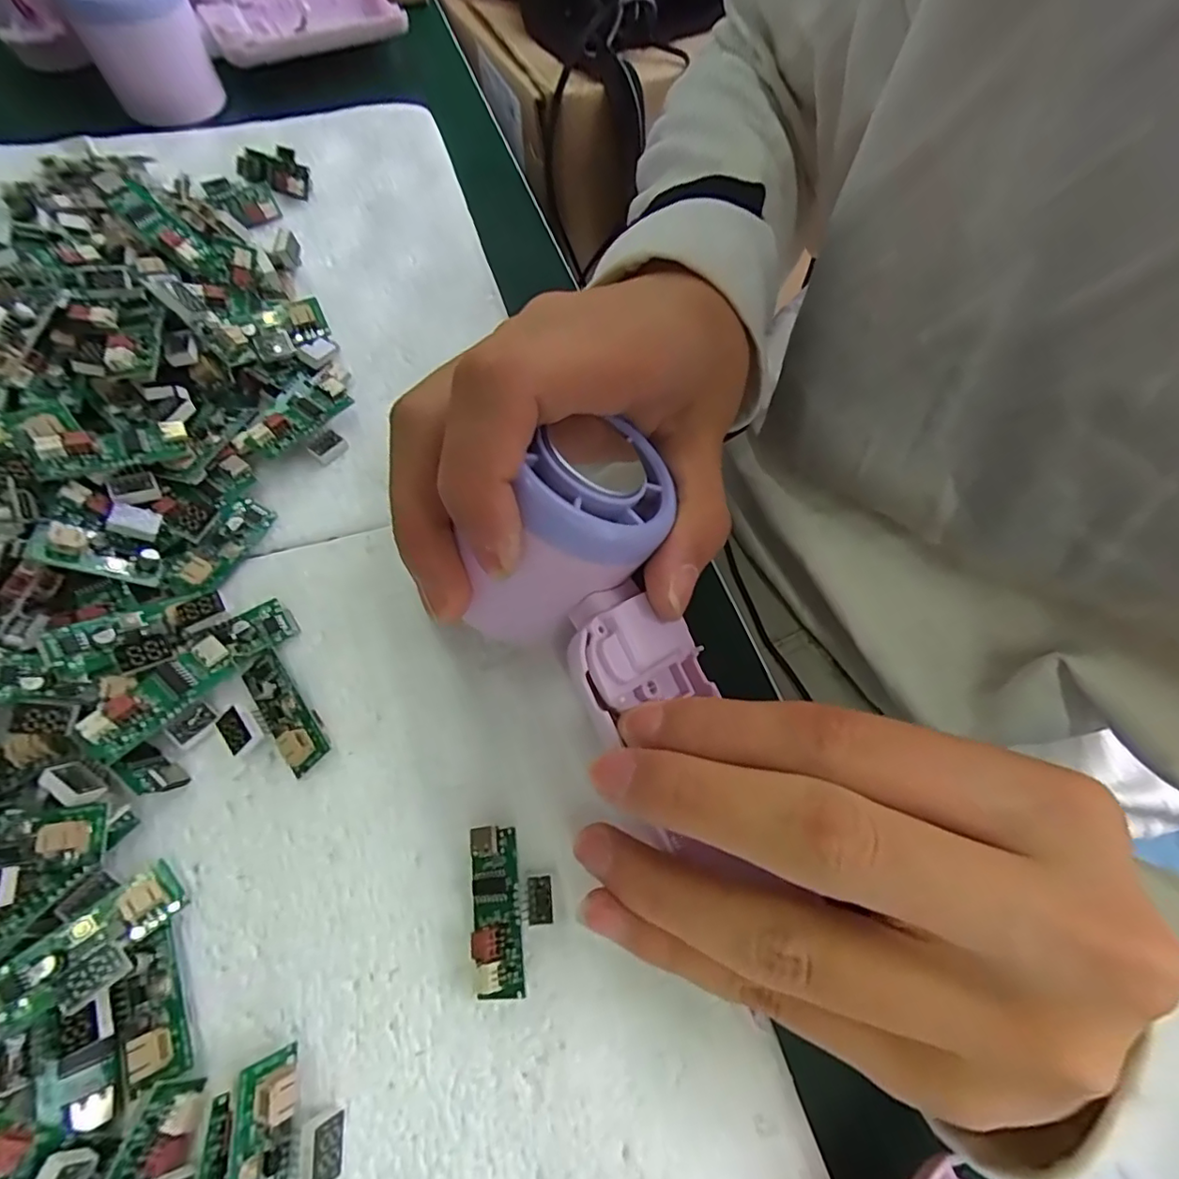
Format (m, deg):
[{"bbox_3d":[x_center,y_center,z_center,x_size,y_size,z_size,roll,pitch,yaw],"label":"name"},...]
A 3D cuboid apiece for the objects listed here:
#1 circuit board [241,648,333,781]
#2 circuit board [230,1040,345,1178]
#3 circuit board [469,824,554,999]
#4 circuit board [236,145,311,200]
[{"bbox_3d":[-0.091,0.035,0.169,0.013,0.010,0.040,-37,72,-18],"label":"circuit board"},{"bbox_3d":[-0.067,0.124,0.125,0.023,0.009,0.038,11,70,-28],"label":"circuit board"},{"bbox_3d":[-0.020,0.083,0.150,0.020,0.009,0.038,-5,65,-5],"label":"circuit board"},{"bbox_3d":[-0.151,-0.202,0.274,0.034,0.013,0.019,33,68,12],"label":"circuit board"}]

